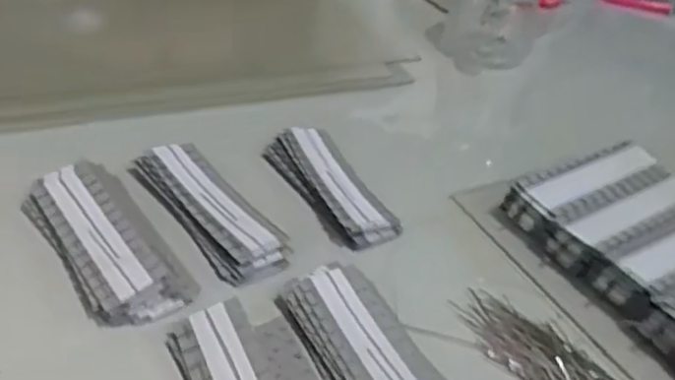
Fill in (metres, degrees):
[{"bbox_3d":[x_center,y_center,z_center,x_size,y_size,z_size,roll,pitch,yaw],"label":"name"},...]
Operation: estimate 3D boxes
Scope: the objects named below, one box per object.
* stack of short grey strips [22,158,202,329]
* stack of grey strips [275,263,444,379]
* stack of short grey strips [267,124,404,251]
[{"bbox_3d":[-0.142,0.028,0.434,0.064,0.024,0.136,-23,47,-33],"label":"stack of short grey strips"},{"bbox_3d":[0.020,0.095,0.382,0.056,0.015,0.135,-14,42,-25],"label":"stack of grey strips"},{"bbox_3d":[-0.003,-0.006,0.507,0.047,0.021,0.126,-19,45,-30],"label":"stack of short grey strips"}]

